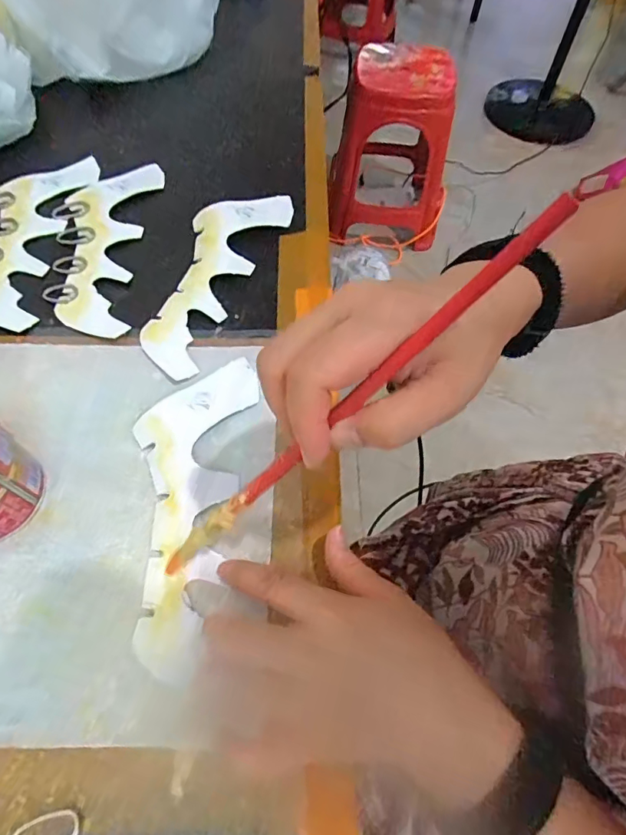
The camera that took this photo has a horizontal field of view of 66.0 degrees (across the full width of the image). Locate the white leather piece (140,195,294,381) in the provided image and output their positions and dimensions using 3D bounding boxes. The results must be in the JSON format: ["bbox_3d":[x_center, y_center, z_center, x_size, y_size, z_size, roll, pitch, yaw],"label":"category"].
[{"bbox_3d":[-0.090,-0.128,0.415,0.074,0.008,0.218,19,62,6],"label":"white leather piece"}]

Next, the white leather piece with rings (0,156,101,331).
[{"bbox_3d":[-0.260,-0.165,0.432,0.091,0.005,0.215,-1,59,-3],"label":"white leather piece with rings"}]

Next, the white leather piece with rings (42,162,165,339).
[{"bbox_3d":[-0.193,-0.158,0.432,0.084,0.008,0.214,0,59,-3],"label":"white leather piece with rings"}]

